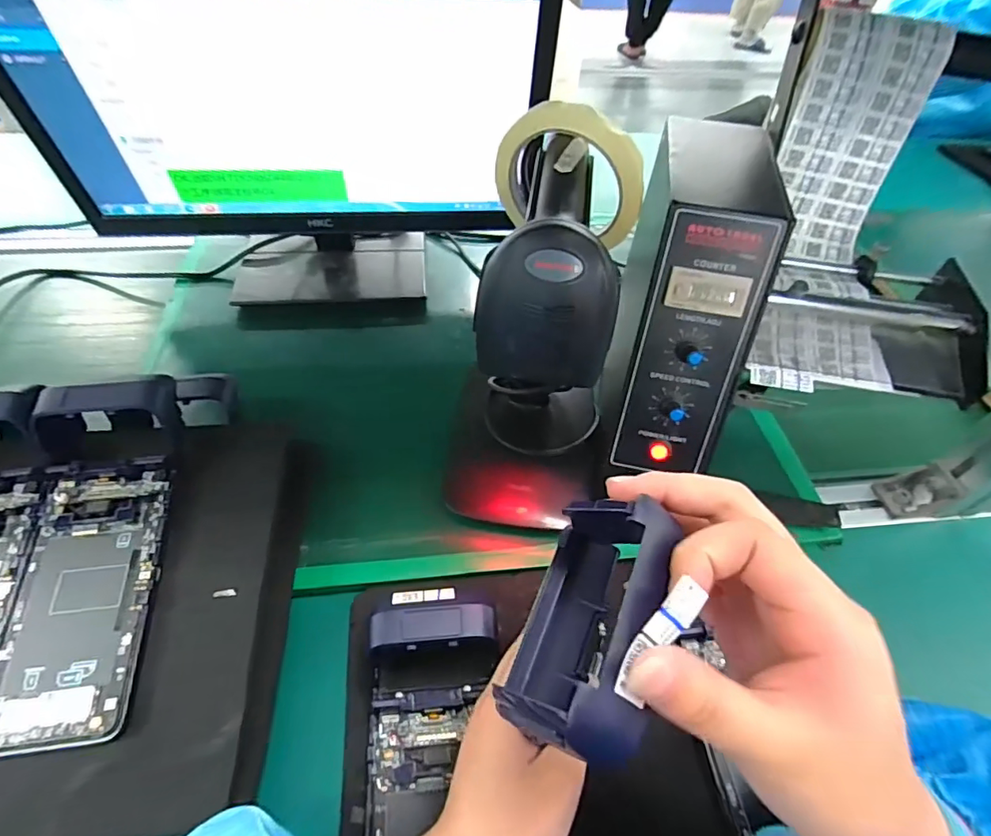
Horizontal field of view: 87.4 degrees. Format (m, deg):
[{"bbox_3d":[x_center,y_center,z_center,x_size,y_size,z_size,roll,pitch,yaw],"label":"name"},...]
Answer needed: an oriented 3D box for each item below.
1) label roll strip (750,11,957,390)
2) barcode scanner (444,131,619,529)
[{"bbox_3d":[0.228,-0.134,0.357,0.085,0.069,0.239,8,90,7],"label":"label roll strip"},{"bbox_3d":[0.022,-0.039,0.357,0.117,0.237,0.141,8,51,7],"label":"barcode scanner"}]

